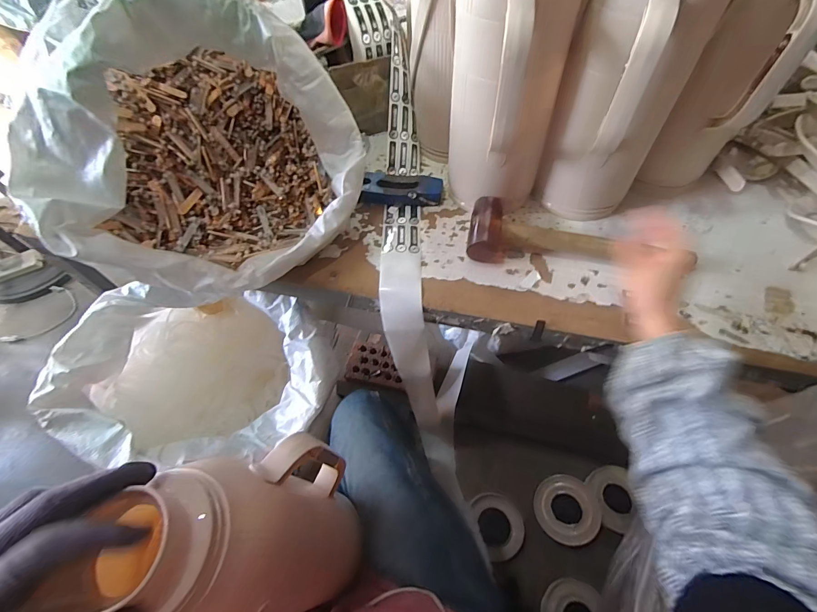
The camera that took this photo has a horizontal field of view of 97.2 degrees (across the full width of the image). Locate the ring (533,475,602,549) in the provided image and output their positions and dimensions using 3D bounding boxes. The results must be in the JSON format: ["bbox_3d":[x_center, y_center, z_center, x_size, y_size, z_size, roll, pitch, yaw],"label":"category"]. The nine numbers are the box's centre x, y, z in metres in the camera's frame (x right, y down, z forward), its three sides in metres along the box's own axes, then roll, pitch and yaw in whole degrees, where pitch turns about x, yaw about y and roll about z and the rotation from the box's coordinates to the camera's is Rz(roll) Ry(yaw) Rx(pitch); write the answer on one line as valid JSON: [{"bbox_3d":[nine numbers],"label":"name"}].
[{"bbox_3d":[0.350,0.450,0.797,0.131,0.020,0.131,-11,63,22],"label":"ring"}]

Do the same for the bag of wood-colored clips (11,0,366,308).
[{"bbox_3d":[-0.276,-0.196,0.449,0.336,0.238,0.356,33,66,21],"label":"bag of wood-colored clips"}]

